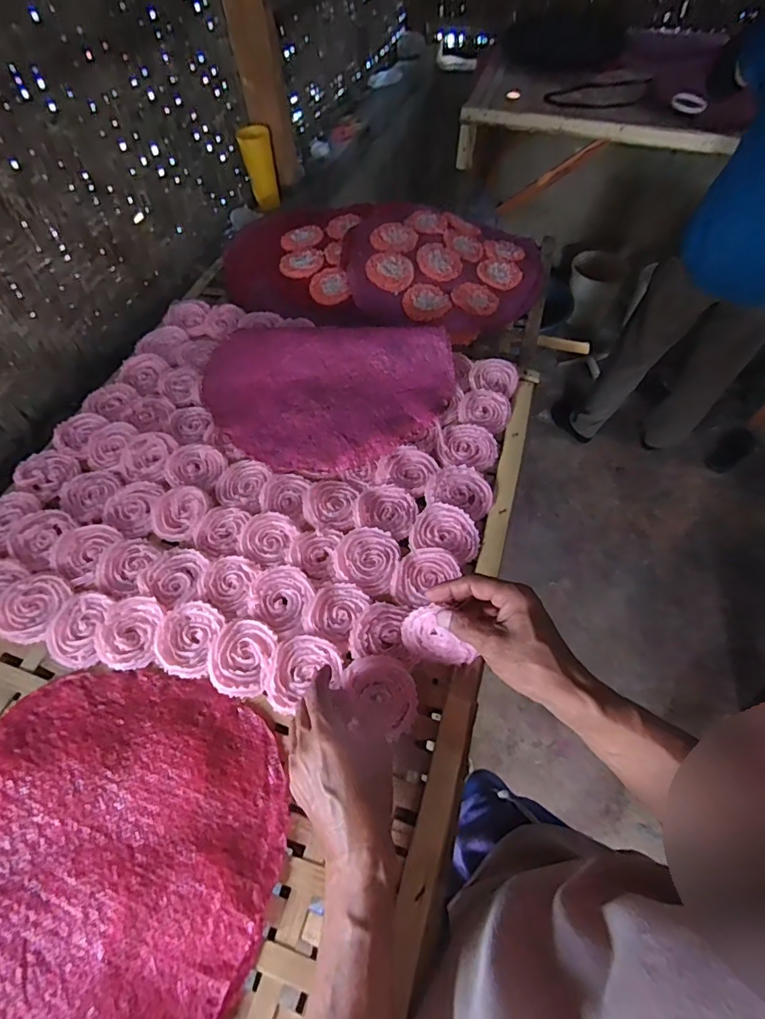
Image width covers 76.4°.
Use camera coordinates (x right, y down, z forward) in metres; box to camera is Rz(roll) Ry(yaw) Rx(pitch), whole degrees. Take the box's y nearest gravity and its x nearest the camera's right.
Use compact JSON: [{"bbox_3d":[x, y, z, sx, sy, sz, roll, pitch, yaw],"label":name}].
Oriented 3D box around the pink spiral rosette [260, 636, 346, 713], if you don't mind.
[{"bbox_3d":[-0.081,0.159,0.483,0.077,0.009,0.061,-28,62,-15],"label":"pink spiral rosette"}]

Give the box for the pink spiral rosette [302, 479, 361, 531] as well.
[{"bbox_3d":[-0.065,-0.009,0.601,0.064,0.016,0.071,-1,58,0],"label":"pink spiral rosette"}]

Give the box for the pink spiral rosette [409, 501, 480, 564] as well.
[{"bbox_3d":[0.076,0.023,0.583,0.081,0.007,0.078,7,59,5],"label":"pink spiral rosette"}]

